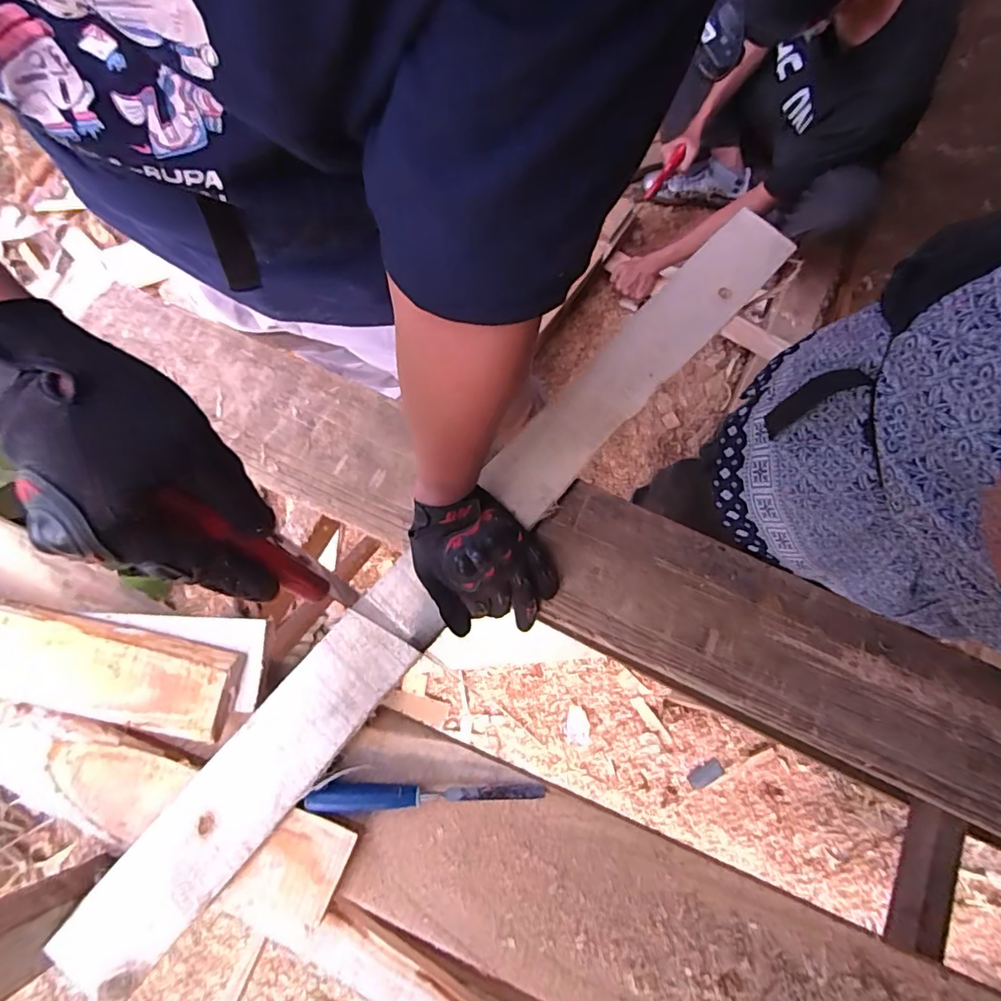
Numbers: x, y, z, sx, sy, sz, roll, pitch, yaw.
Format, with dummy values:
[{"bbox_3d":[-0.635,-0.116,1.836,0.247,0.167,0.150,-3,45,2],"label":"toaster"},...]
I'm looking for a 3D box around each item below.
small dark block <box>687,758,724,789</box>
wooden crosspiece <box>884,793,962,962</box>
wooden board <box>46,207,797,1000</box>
[{"bbox_3d":[0.440,0.588,1.177,0.079,0.009,0.039,-43,80,14],"label":"small dark block"},{"bbox_3d":[0.447,0.398,0.576,0.030,0.049,0.143,20,78,4],"label":"wooden crosspiece"},{"bbox_3d":[-0.022,0.038,0.581,0.086,0.022,1.032,42,79,9],"label":"wooden board"}]

